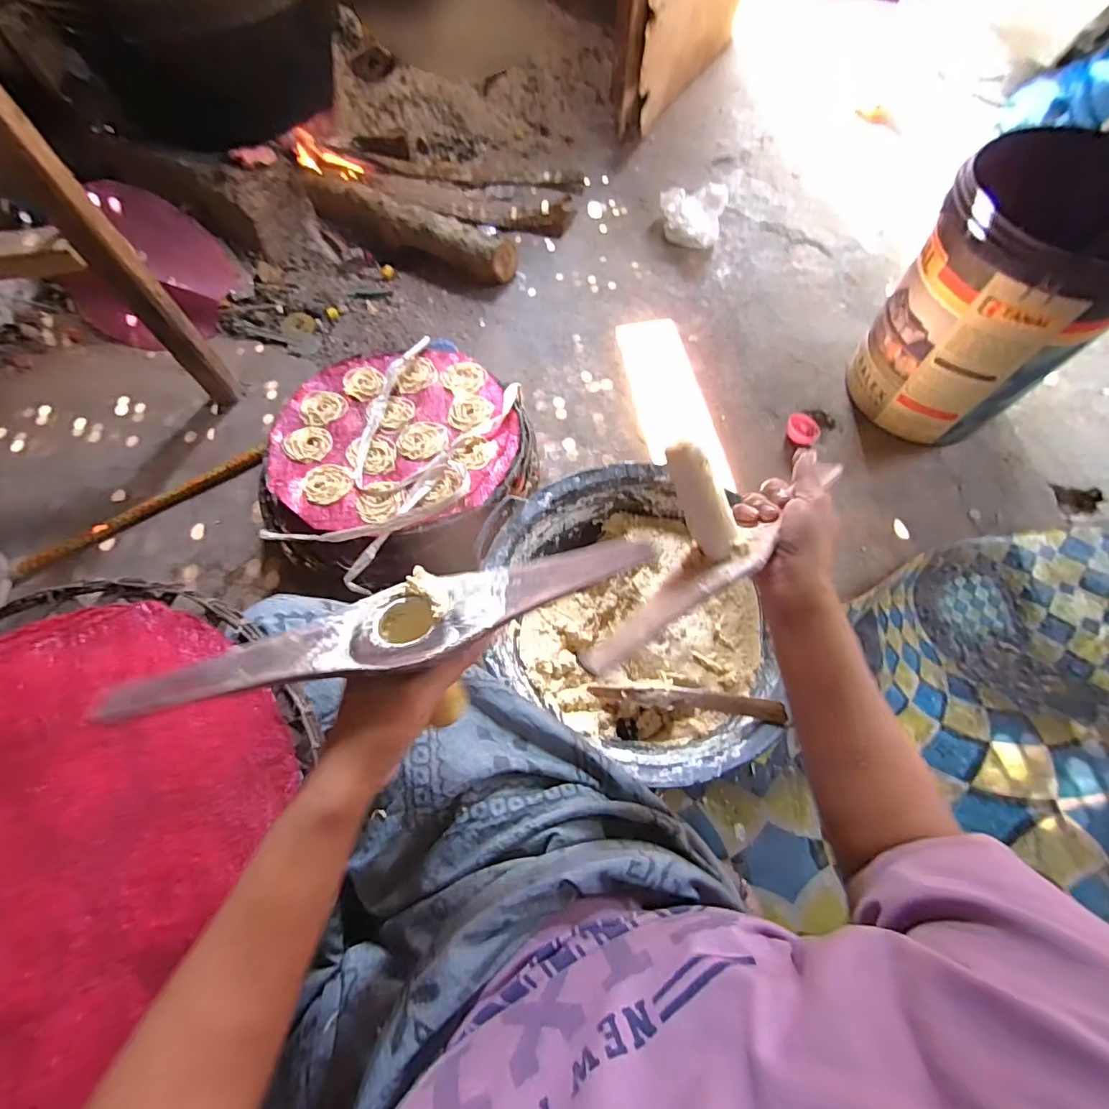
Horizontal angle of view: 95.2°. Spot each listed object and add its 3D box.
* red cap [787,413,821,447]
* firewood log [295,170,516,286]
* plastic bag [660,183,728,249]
[{"bbox_3d":[0.465,-0.231,0.953,0.061,0.023,0.071,32,71,14],"label":"red cap"},{"bbox_3d":[-0.336,-0.737,1.149,0.518,0.089,0.077,23,69,10],"label":"firewood log"},{"bbox_3d":[0.309,-0.775,1.154,0.148,0.089,0.108,13,68,7],"label":"plastic bag"}]

